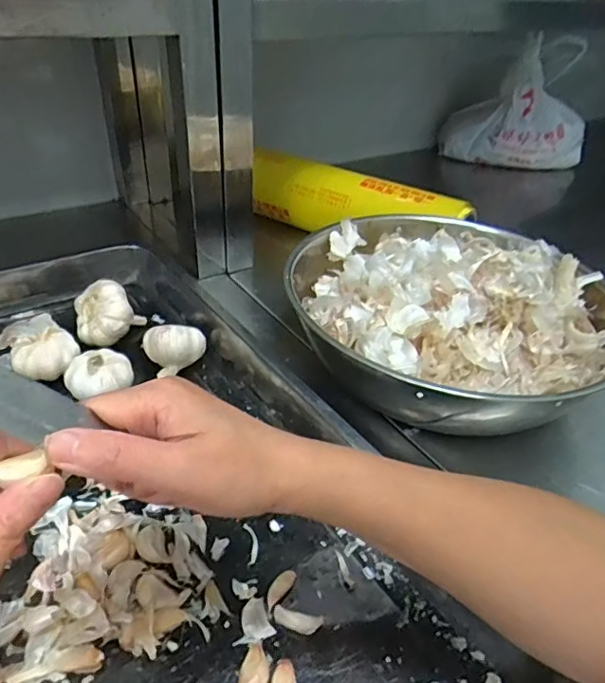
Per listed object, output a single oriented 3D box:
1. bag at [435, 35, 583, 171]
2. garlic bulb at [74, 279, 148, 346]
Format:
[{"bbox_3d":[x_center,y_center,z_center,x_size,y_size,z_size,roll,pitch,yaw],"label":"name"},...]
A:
[{"bbox_3d":[0.455,-0.486,1.131,0.275,0.206,0.131,-3,36,-8],"label":"bag"},{"bbox_3d":[-0.191,-0.029,0.534,0.065,0.050,0.052,-9,37,-17],"label":"garlic bulb"}]

